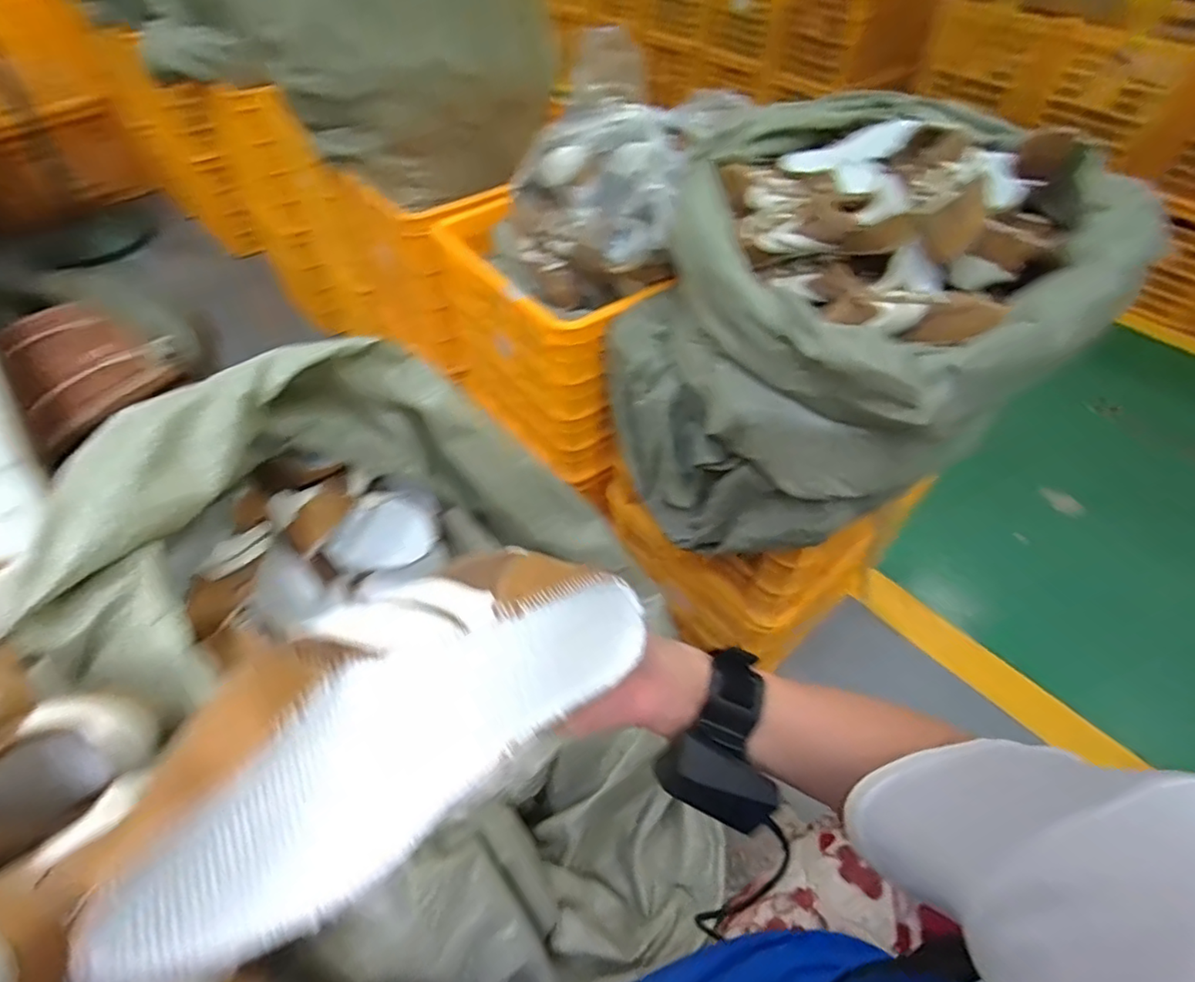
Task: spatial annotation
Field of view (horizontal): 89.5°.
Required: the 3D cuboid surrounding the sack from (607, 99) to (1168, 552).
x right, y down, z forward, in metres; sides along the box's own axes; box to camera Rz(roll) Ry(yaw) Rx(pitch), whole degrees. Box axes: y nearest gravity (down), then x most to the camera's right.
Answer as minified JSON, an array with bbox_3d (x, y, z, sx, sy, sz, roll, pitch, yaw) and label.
[{"bbox_3d":[0.344,-0.263,0.877,0.511,0.394,0.656,34,59,22],"label":"sack"}]

